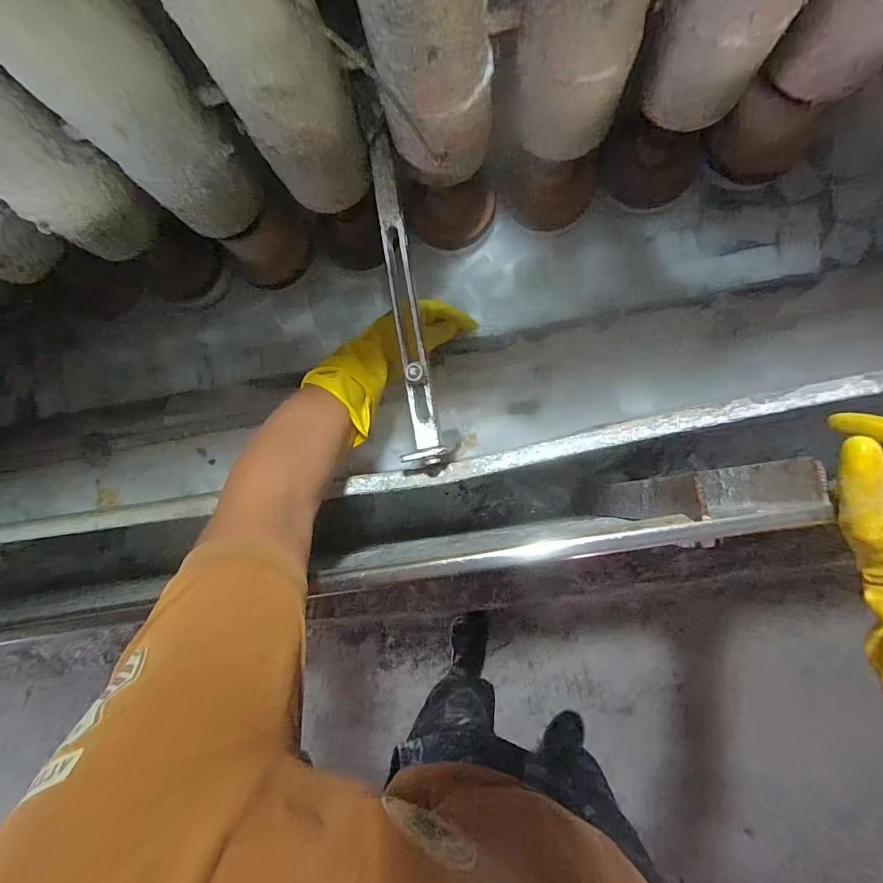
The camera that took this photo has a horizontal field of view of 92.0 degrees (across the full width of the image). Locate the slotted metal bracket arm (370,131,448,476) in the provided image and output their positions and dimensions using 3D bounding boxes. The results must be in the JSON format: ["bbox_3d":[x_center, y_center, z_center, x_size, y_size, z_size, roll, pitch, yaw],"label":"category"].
[{"bbox_3d":[-0.035,-0.140,0.444,0.043,0.034,0.347,-6,86,7],"label":"slotted metal bracket arm"}]

